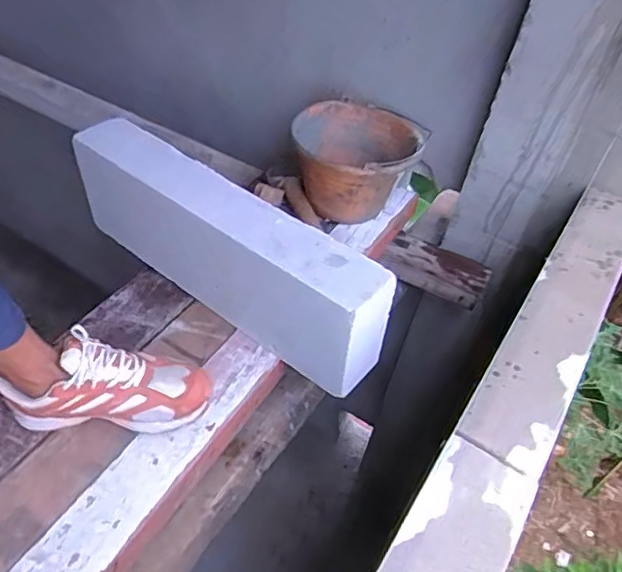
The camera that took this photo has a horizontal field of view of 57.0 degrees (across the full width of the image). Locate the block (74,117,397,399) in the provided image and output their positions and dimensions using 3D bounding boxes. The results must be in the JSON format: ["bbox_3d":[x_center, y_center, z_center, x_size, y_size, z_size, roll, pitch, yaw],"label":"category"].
[{"bbox_3d":[-0.143,-0.058,0.921,0.567,0.217,0.102,33,51,22],"label":"block"}]

